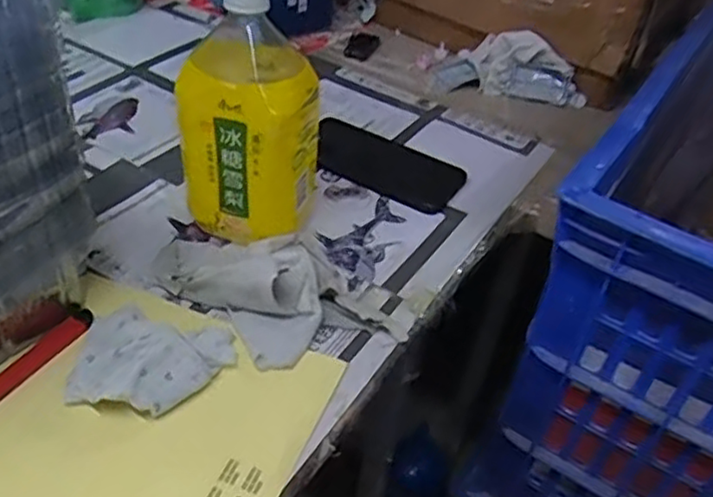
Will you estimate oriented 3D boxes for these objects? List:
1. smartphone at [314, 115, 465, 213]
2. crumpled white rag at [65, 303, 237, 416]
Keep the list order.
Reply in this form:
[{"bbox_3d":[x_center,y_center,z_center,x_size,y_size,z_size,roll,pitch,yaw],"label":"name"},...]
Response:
[{"bbox_3d":[0.024,-0.084,0.669,0.158,0.010,0.076,25,43,20],"label":"smartphone"},{"bbox_3d":[-0.129,0.070,0.440,0.088,0.026,0.075,6,40,-1],"label":"crumpled white rag"}]

